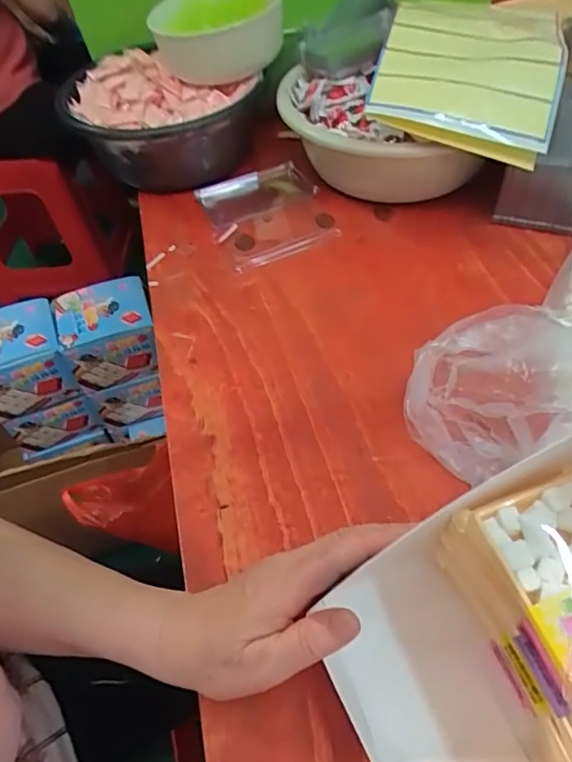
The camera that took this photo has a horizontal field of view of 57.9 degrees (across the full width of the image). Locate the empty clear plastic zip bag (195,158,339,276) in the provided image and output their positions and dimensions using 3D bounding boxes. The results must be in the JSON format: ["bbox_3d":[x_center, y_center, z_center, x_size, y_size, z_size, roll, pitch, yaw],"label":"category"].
[{"bbox_3d":[-0.022,-0.210,0.625,0.144,0.035,0.160,-20,53,-10],"label":"empty clear plastic zip bag"}]

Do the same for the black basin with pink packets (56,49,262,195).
[{"bbox_3d":[-0.170,-0.352,0.695,0.210,0.118,0.217,-3,52,4],"label":"black basin with pink packets"}]

